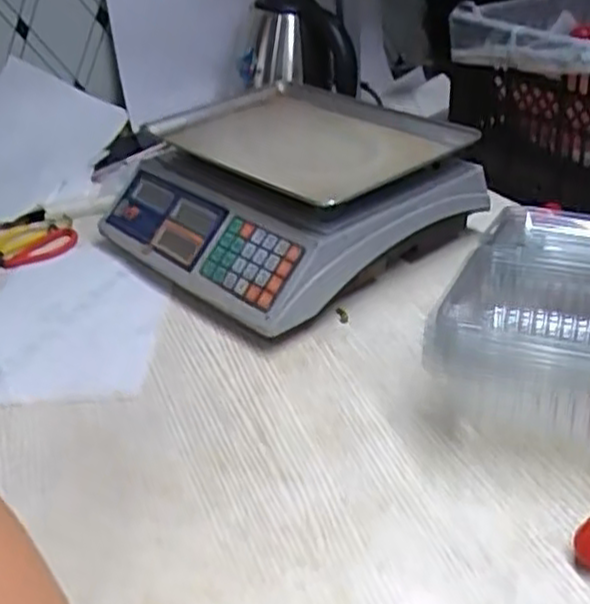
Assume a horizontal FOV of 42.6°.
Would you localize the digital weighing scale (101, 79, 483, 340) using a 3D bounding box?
[{"bbox_3d":[-0.024,-0.123,0.896,0.314,0.165,0.419,-28,39,-32],"label":"digital weighing scale"}]

